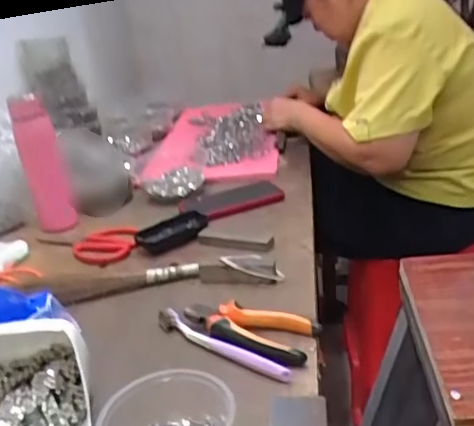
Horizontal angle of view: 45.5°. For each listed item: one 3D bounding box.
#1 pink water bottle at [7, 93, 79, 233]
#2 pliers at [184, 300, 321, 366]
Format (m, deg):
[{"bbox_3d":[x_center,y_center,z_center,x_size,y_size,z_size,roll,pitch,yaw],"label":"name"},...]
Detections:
[{"bbox_3d":[-0.315,-0.081,0.920,0.066,0.215,0.048,-16,24,-19],"label":"pink water bottle"},{"bbox_3d":[0.007,0.123,0.593,0.146,0.024,0.067,7,27,26],"label":"pliers"}]

